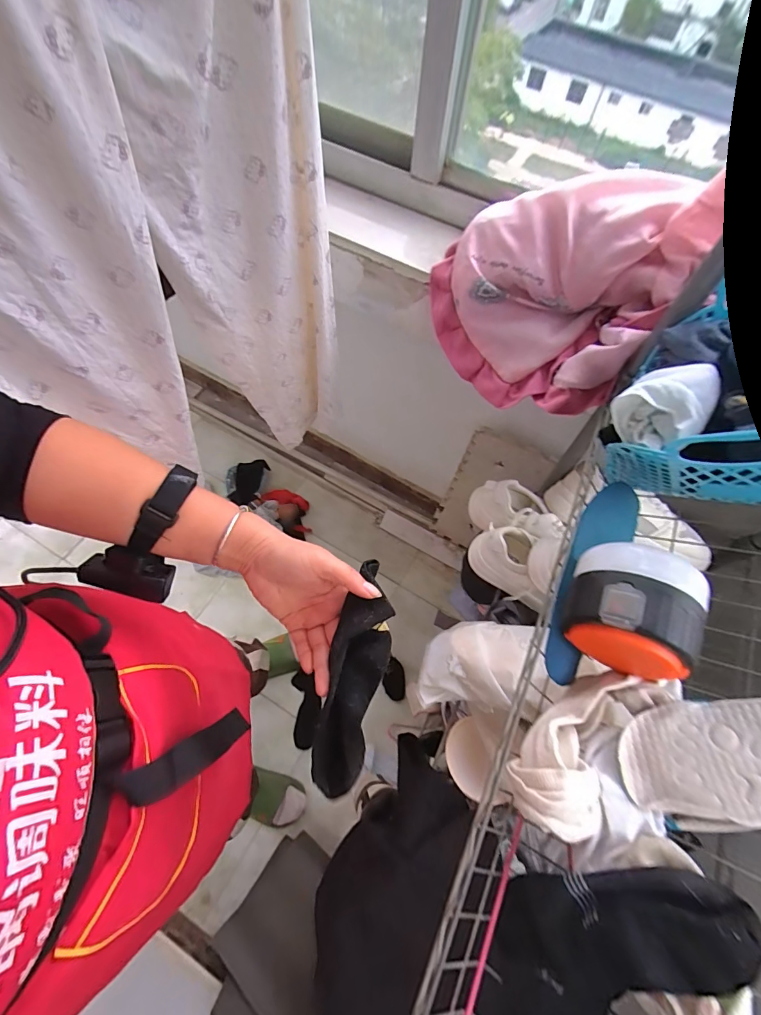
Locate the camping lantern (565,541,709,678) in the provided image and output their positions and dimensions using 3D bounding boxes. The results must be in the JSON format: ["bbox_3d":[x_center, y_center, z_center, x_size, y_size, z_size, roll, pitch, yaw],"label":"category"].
[{"bbox_3d":[0.231,0.088,0.374,0.095,0.086,0.102,22,66,7],"label":"camping lantern"}]

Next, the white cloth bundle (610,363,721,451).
[{"bbox_3d":[0.272,-0.092,0.376,0.082,0.058,0.066,-19,68,-12],"label":"white cloth bundle"}]

